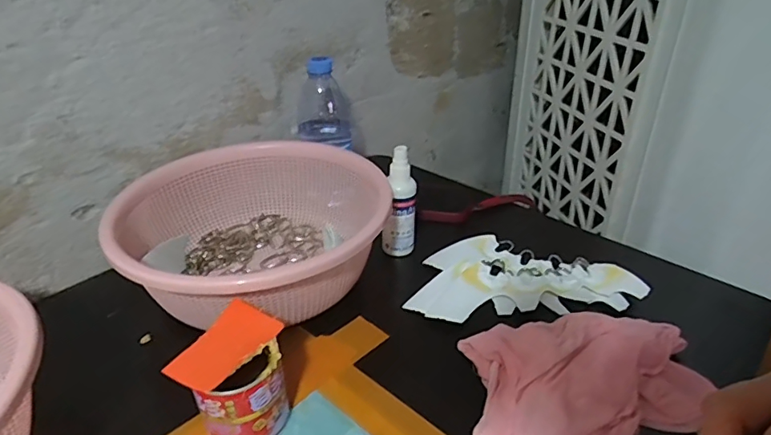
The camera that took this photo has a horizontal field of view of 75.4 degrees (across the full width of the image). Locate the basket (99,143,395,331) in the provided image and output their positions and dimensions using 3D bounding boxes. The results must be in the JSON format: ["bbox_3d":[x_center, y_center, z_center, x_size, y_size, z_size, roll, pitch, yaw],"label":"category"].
[{"bbox_3d":[-0.145,0.019,0.532,0.255,0.107,0.255,-1,31,1],"label":"basket"}]

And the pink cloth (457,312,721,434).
[{"bbox_3d":[0.167,0.131,0.403,0.193,0.036,0.121,-3,31,-1],"label":"pink cloth"}]

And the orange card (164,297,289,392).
[{"bbox_3d":[-0.119,0.095,0.375,0.051,0.004,0.081,13,34,23],"label":"orange card"}]

